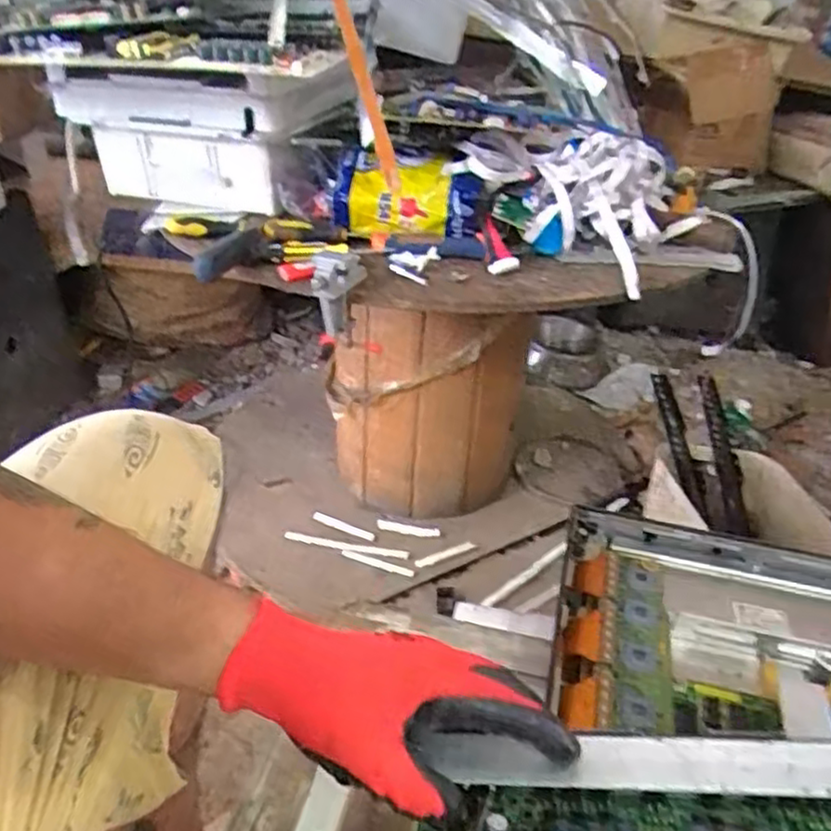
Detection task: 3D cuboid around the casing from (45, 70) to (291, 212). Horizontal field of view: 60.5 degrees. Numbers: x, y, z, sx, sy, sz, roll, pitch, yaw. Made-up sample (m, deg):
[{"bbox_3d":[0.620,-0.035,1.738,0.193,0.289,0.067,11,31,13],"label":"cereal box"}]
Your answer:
[{"bbox_3d":[-0.275,-0.306,0.806,0.280,0.138,0.041,11,34,13],"label":"casing"}]

